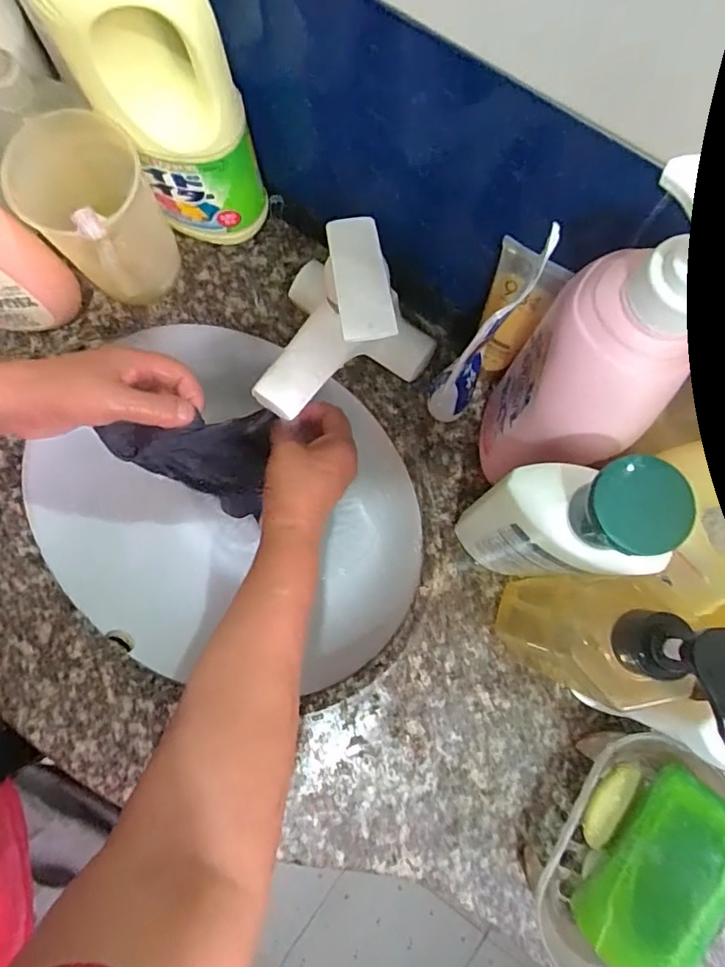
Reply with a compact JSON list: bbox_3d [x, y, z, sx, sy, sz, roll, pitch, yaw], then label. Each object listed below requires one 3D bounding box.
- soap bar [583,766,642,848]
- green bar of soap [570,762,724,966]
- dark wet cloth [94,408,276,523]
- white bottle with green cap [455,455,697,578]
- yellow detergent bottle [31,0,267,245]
[{"bbox_3d":[0.161,0.211,0.350,0.022,0.013,0.056,31,80,5],"label":"soap bar"},{"bbox_3d":[0.185,0.242,0.323,0.064,0.029,0.120,35,89,45],"label":"green bar of soap"},{"bbox_3d":[-0.132,-0.011,0.466,0.118,0.141,0.061,-14,79,-3],"label":"dark wet cloth"},{"bbox_3d":[0.100,0.027,0.310,0.070,0.225,0.057,-5,79,-1],"label":"white bottle with green cap"},{"bbox_3d":[-0.131,-0.257,0.339,0.088,0.279,0.070,-34,81,-6],"label":"yellow detergent bottle"}]

